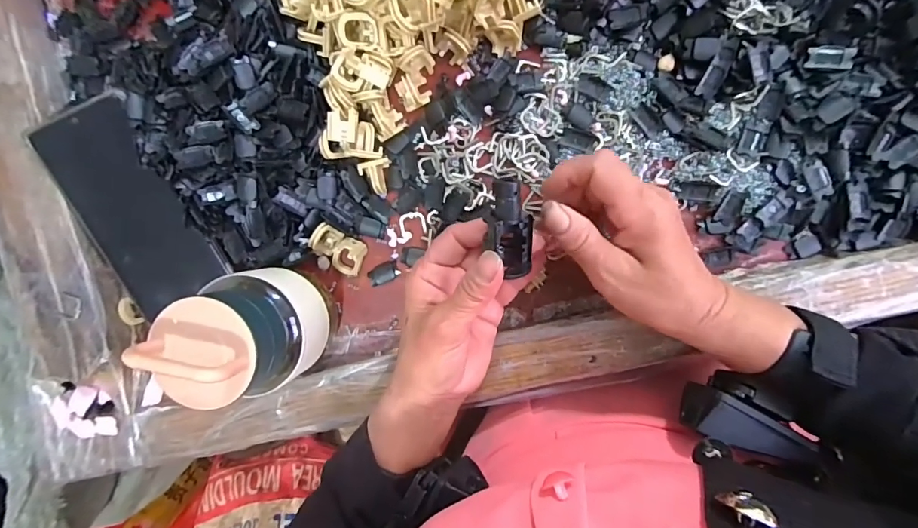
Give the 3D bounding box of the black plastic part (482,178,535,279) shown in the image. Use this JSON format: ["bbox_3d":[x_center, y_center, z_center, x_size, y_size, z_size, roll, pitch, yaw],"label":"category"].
[{"bbox_3d":[0.028,-0.021,0.241,0.025,0.016,0.057,-10,128,7],"label":"black plastic part"}]

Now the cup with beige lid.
[{"bbox_3d":[-0.125,0.043,0.262,0.061,0.109,0.072,-4,95,6],"label":"cup with beige lid"}]

